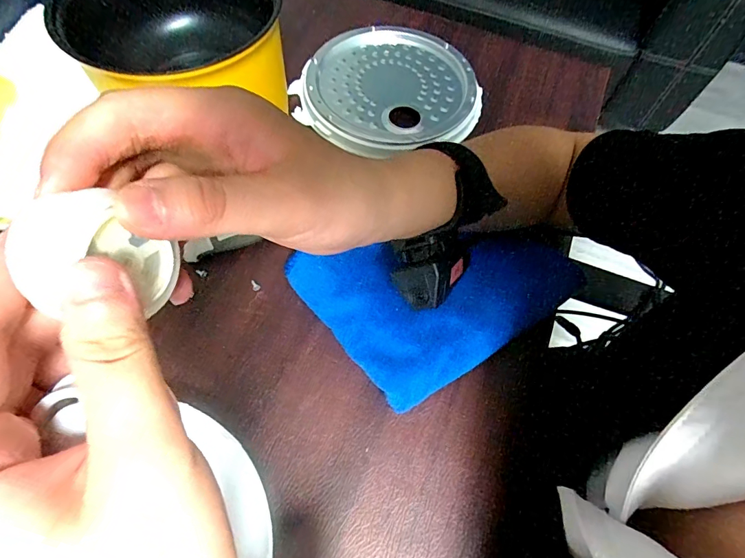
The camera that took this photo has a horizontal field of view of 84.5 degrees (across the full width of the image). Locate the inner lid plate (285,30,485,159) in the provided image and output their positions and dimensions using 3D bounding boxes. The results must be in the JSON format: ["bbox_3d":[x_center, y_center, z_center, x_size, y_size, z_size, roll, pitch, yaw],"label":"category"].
[{"bbox_3d":[0.019,-0.216,0.460,0.189,0.016,0.191,1,63,-3],"label":"inner lid plate"}]

